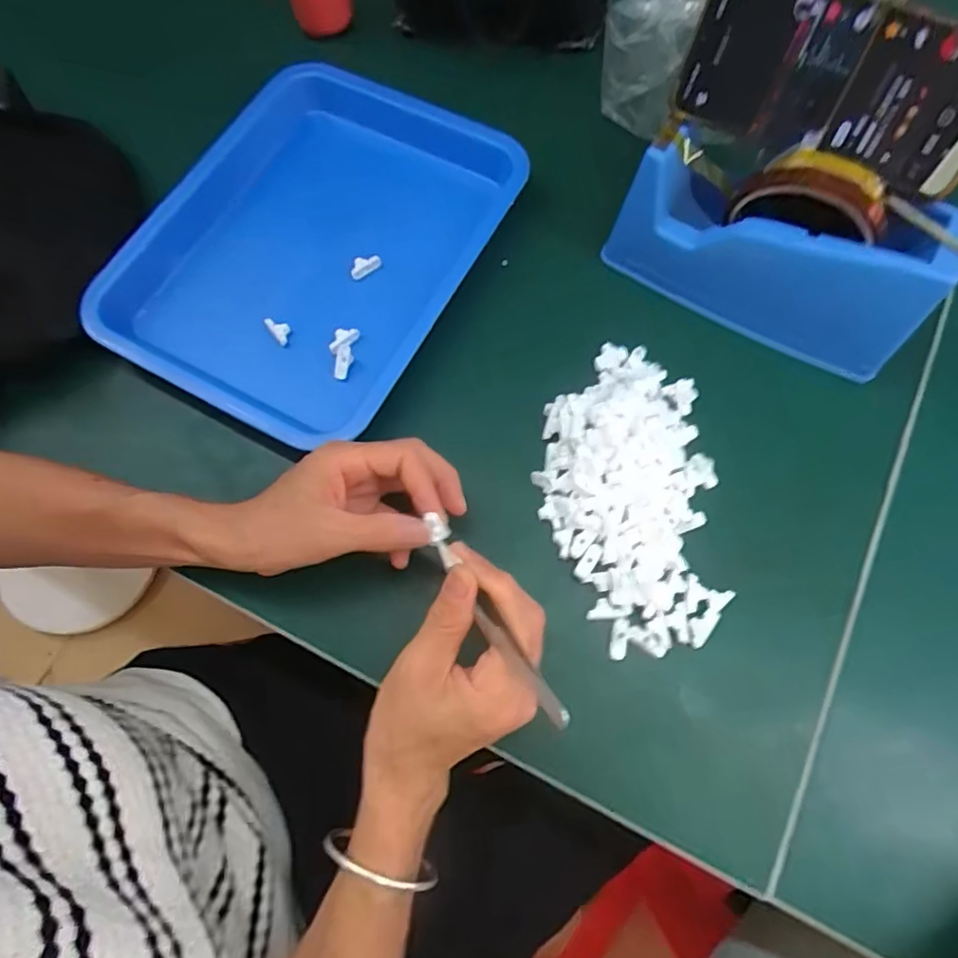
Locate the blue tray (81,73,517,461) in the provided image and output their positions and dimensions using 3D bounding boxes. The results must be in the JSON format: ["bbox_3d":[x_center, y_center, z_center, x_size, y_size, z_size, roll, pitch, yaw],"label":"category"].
[{"bbox_3d":[-0.116,-0.169,0.435,0.220,0.038,0.283,27,74,10],"label":"blue tray"}]

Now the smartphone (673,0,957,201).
[{"bbox_3d":[0.198,-0.218,0.330,0.163,0.080,0.016,25,31,10],"label":"smartphone"}]

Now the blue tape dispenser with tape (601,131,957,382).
[{"bbox_3d":[0.189,-0.151,0.384,0.198,0.085,0.066,31,75,11],"label":"blue tape dispenser with tape"}]

